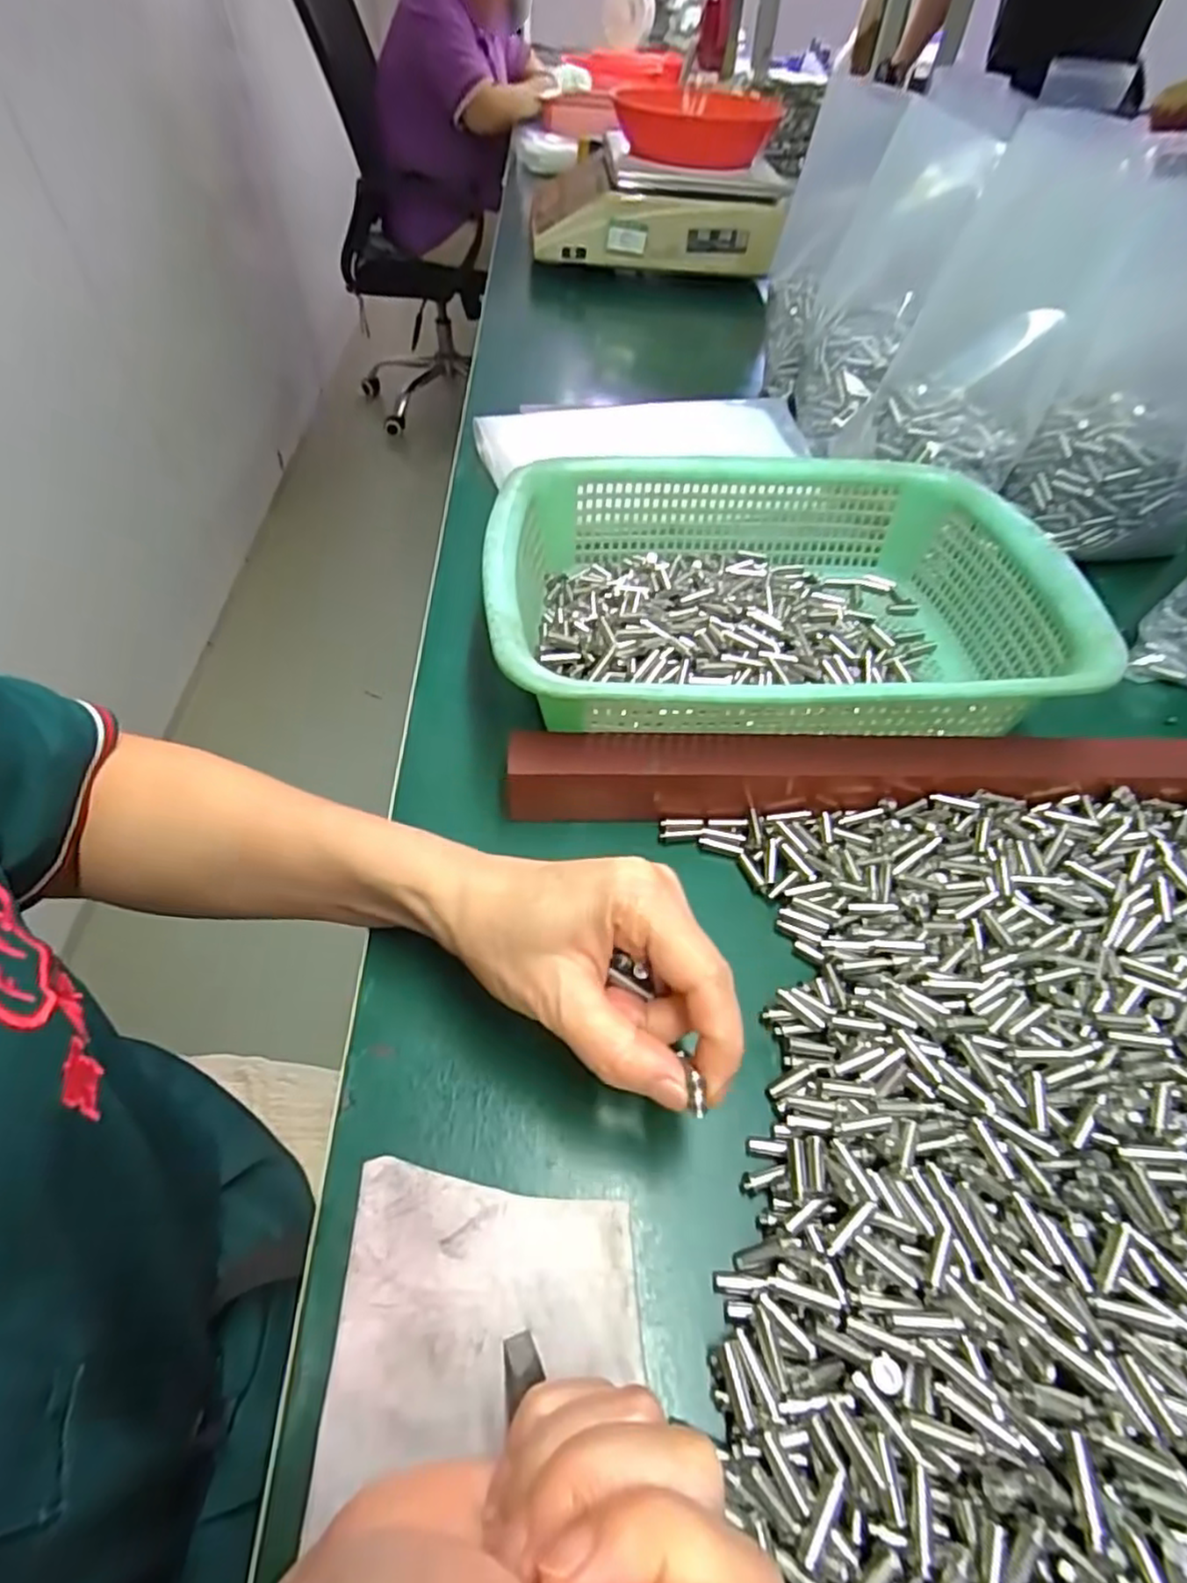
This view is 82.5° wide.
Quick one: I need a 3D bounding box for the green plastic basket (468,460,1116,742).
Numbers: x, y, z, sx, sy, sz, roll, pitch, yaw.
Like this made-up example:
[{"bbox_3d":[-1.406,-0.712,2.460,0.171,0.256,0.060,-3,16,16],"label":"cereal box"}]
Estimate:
[{"bbox_3d":[0.096,-0.105,0.385,0.293,0.078,0.222,-2,50,-1],"label":"green plastic basket"}]

